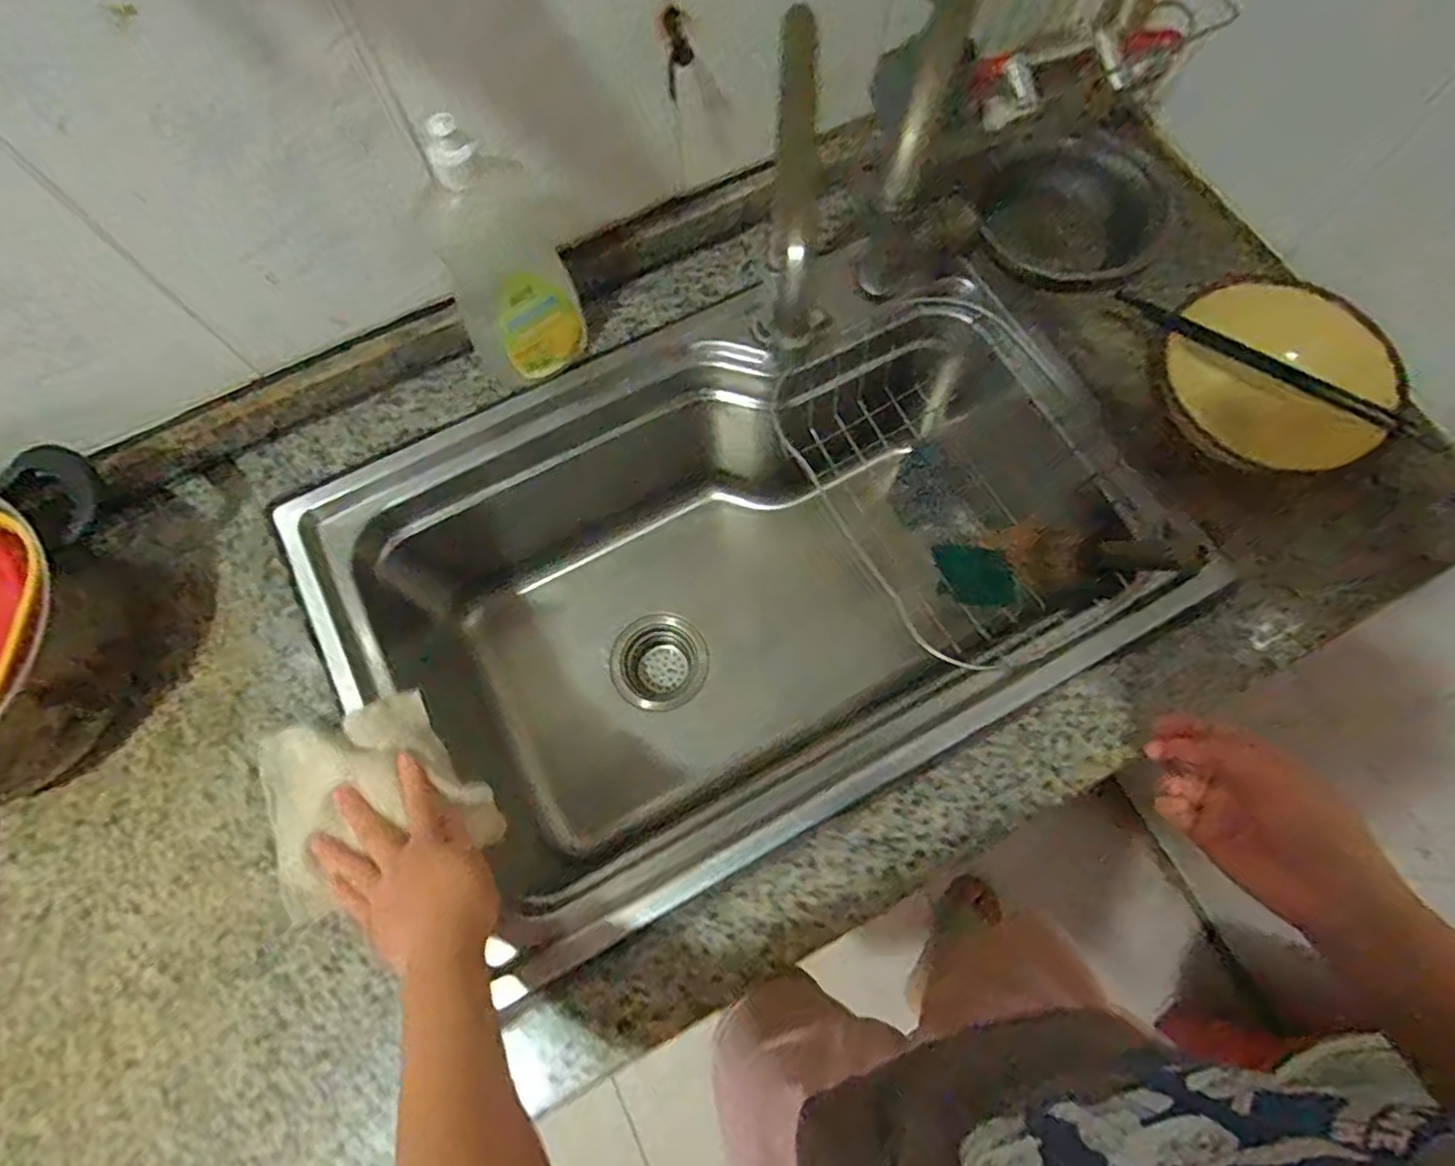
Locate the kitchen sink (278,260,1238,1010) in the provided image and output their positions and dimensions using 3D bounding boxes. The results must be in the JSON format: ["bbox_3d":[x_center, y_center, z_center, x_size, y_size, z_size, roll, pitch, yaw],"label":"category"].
[{"bbox_3d":[0.008,-0.002,0.700,0.664,0.275,0.436,-30,74,-7],"label":"kitchen sink"}]

